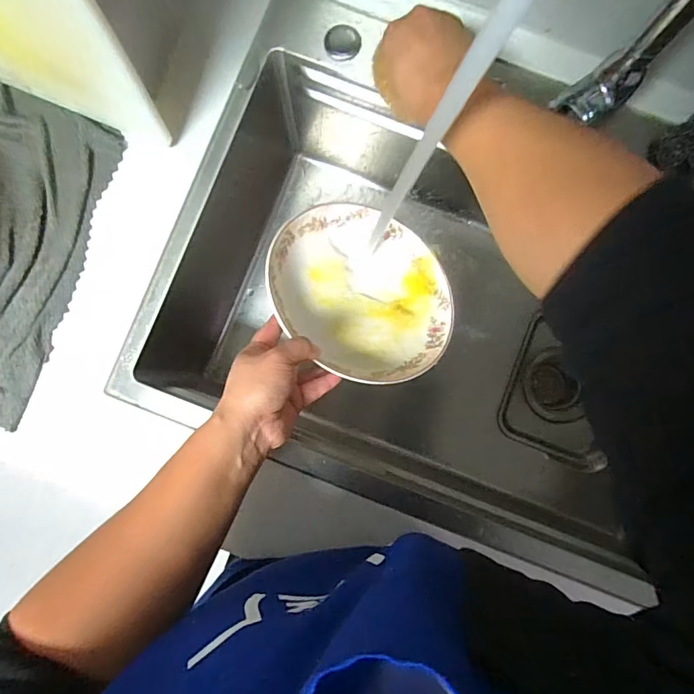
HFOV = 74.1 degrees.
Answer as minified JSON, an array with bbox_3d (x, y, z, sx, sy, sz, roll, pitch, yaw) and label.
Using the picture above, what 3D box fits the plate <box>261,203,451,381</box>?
[{"bbox_3d":[0.017,-0.057,0.470,0.190,0.036,0.180,7,68,-18],"label":"plate"}]

